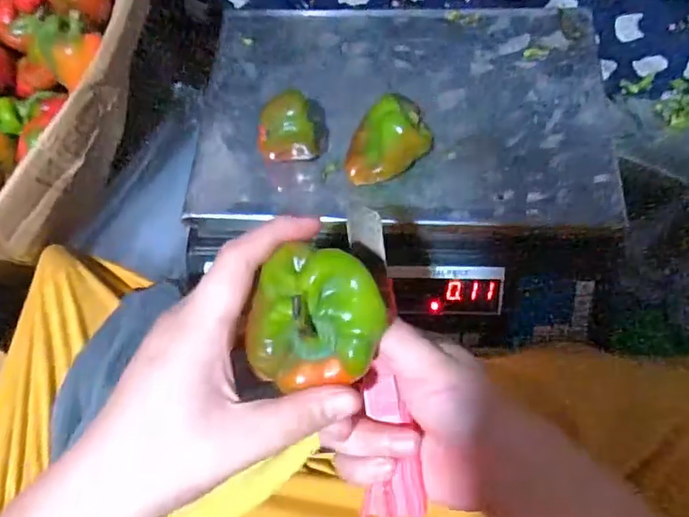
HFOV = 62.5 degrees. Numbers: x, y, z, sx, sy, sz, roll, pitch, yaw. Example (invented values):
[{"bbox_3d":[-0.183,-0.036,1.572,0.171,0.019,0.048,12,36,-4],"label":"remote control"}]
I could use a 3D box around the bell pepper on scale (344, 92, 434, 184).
[{"bbox_3d":[0.031,-0.086,0.432,0.066,0.048,0.046,-32,69,-12],"label":"bell pepper on scale"}]

